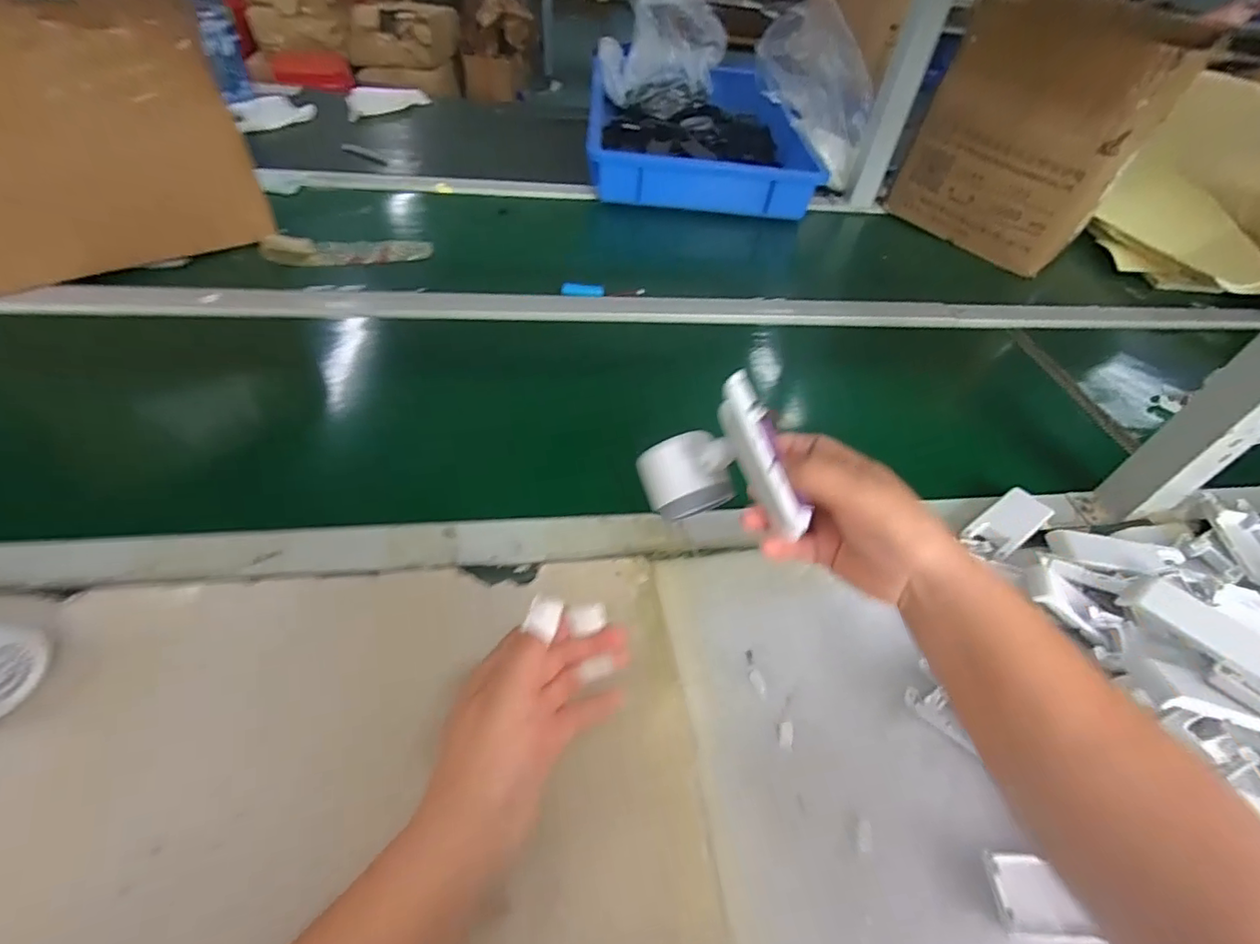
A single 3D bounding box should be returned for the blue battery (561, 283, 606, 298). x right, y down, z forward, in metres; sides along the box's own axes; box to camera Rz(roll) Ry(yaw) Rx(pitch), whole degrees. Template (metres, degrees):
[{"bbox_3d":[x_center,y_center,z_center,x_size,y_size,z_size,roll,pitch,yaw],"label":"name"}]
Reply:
[{"bbox_3d":[-0.060,-0.232,0.727,0.054,0.015,0.014,3,48,-5],"label":"blue battery"}]

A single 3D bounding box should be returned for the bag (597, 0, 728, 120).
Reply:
[{"bbox_3d":[0.058,-0.851,1.142,0.223,0.171,0.195,33,52,21],"label":"bag"}]

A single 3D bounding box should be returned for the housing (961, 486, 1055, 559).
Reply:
[{"bbox_3d":[0.336,0.046,0.505,0.101,0.011,0.037,-26,56,-27],"label":"housing"}]

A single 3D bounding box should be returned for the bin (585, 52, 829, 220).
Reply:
[{"bbox_3d":[0.109,-0.639,1.065,0.362,0.079,0.556,2,48,-5],"label":"bin"}]

